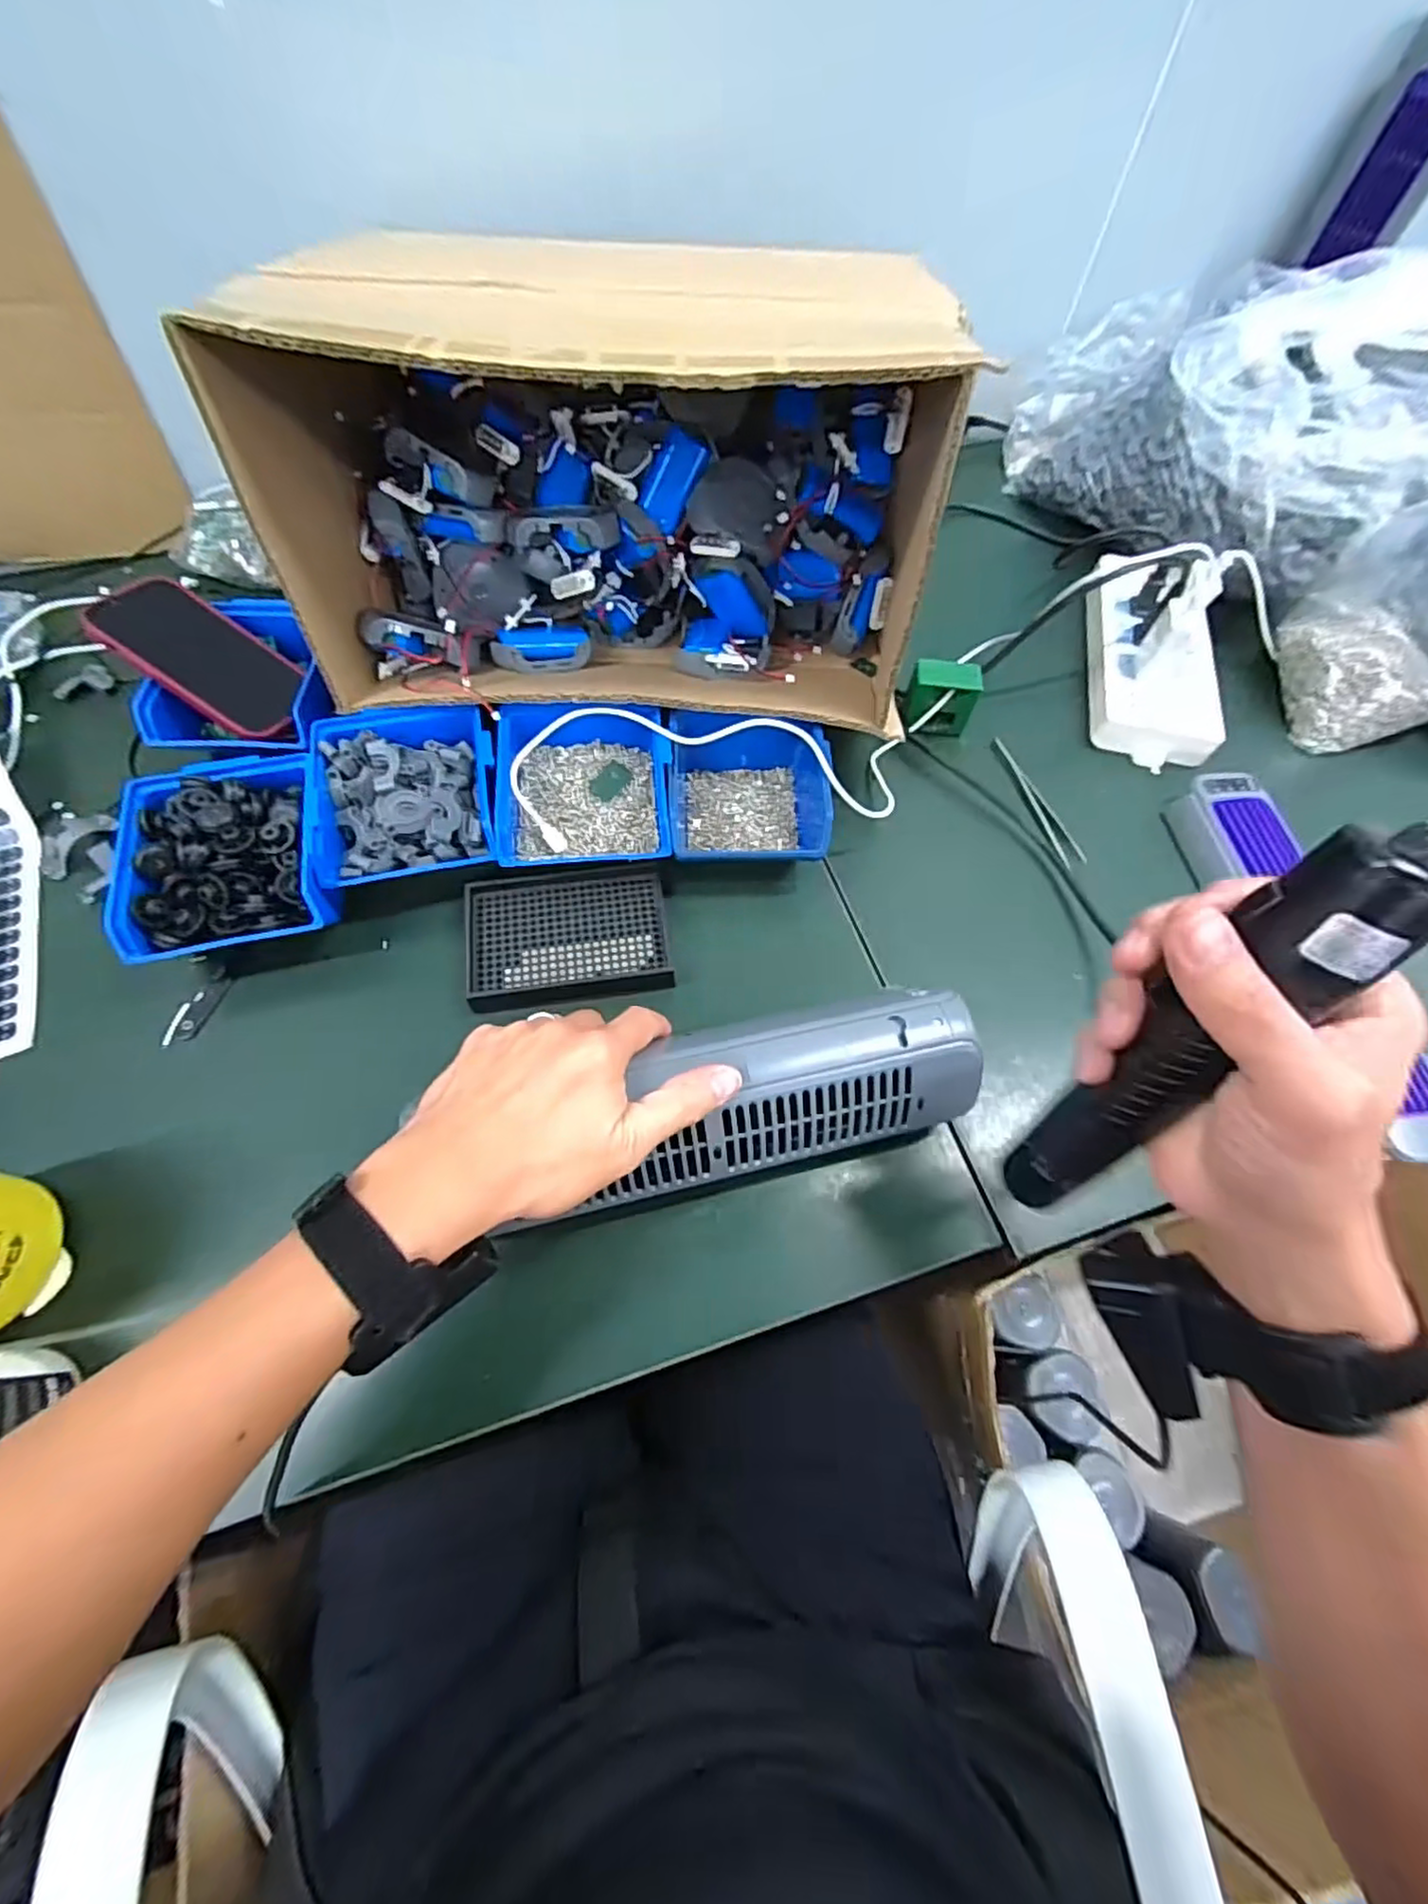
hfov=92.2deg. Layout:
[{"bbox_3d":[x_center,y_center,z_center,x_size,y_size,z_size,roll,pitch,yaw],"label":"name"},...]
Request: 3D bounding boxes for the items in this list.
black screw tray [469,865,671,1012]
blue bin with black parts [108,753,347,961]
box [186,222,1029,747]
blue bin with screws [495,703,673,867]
[{"bbox_3d":[-0.098,-0.013,0.467,0.132,0.012,0.097,-8,63,-7],"label":"black screw tray"},{"bbox_3d":[-0.317,-0.059,0.457,0.117,0.073,0.133,-14,64,-10],"label":"blue bin with black parts"},{"bbox_3d":[-0.066,-0.306,0.483,0.407,0.245,0.242,4,62,-1],"label":"box"},{"bbox_3d":[-0.093,-0.119,0.496,0.122,0.056,0.131,-7,63,-7],"label":"blue bin with screws"}]

